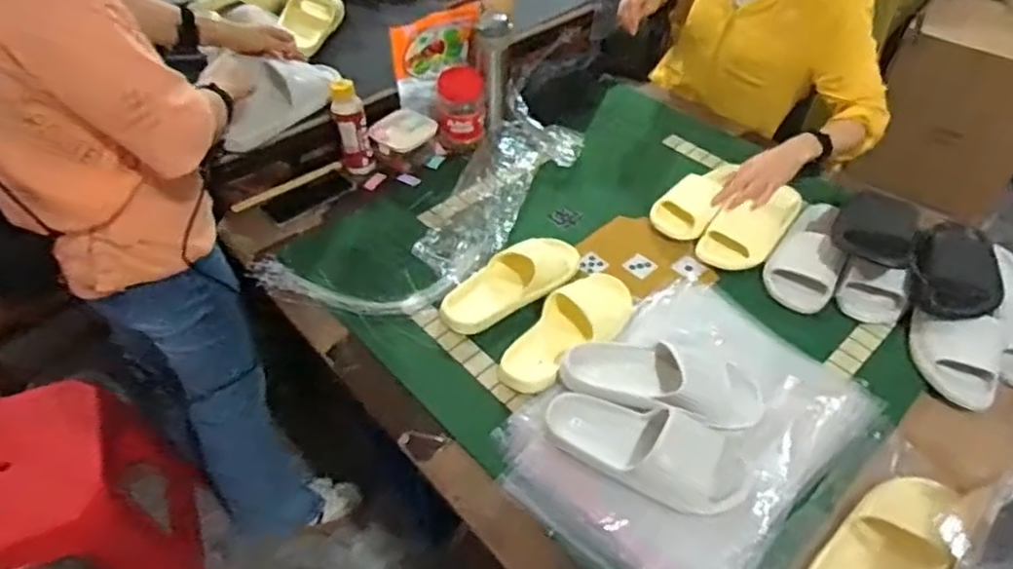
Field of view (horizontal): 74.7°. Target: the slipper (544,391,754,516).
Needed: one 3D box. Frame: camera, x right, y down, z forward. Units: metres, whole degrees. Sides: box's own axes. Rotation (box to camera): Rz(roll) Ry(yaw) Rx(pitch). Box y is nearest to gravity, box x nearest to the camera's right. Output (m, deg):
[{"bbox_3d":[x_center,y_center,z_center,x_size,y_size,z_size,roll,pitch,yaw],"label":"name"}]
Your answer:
[{"bbox_3d":[0.174,0.191,0.823,0.262,0.058,0.113,22,51,18],"label":"slipper"}]

